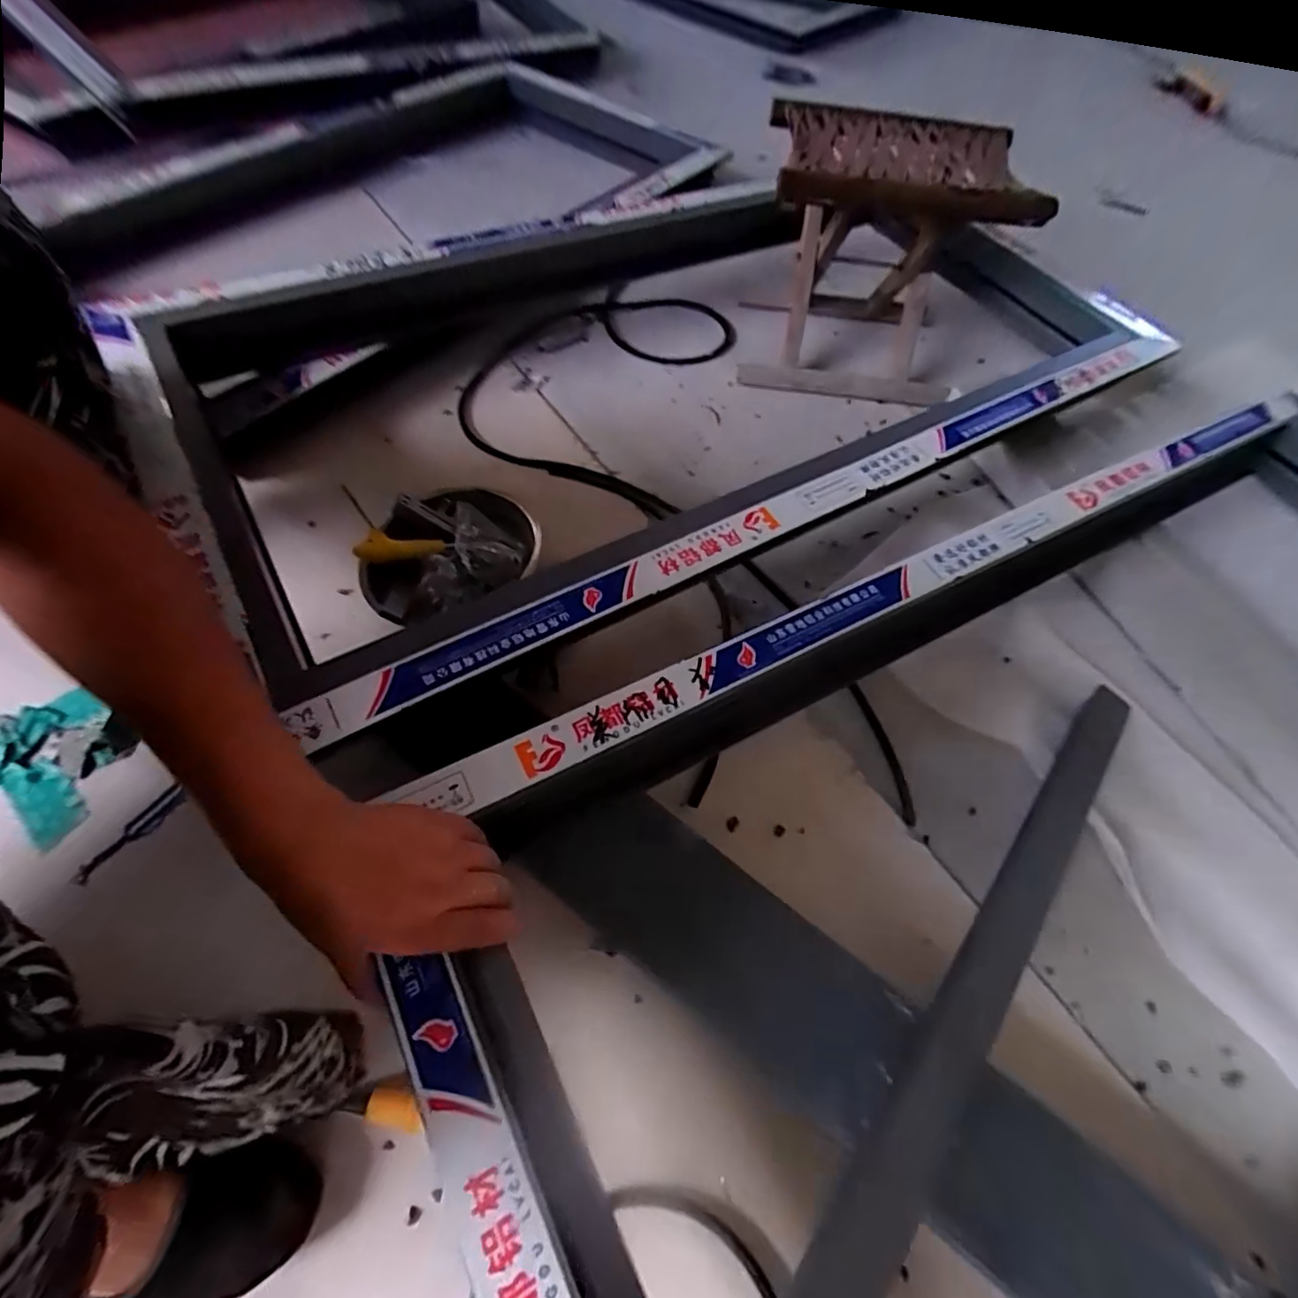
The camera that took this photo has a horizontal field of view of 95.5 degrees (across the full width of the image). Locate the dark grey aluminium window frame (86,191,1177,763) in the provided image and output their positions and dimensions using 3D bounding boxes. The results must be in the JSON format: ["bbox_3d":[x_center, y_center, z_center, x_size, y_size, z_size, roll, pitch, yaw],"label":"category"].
[{"bbox_3d":[0.073,-0.367,0.717,1.119,0.093,0.581,-28,62,-21],"label":"dark grey aluminium window frame"}]

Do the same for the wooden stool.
[{"bbox_3d":[0.304,-0.533,0.829,0.306,0.279,0.250,10,59,0],"label":"wooden stool"}]

